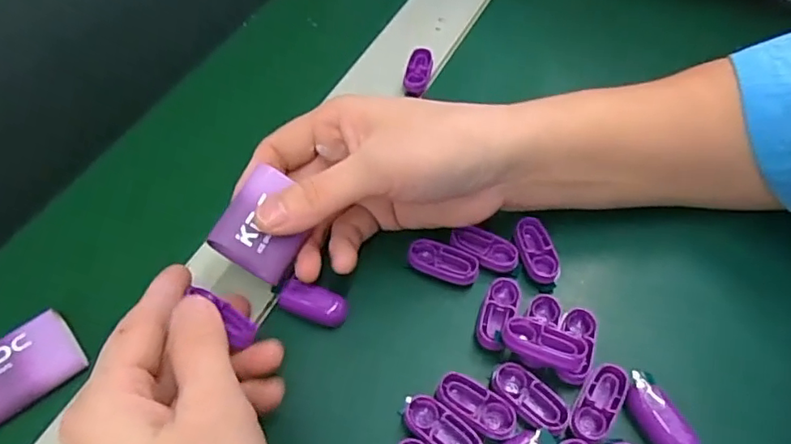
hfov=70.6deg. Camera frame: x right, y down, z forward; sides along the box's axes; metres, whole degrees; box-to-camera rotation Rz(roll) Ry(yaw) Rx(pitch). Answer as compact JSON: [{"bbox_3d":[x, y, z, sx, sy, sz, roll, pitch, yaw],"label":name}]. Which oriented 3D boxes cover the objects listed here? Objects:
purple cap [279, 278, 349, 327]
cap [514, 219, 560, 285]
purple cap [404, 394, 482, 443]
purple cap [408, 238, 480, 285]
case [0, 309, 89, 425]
[{"bbox_3d":[-0.037,0.037,0.254,0.030,0.013,0.014,11,55,10],"label":"purple cap"},{"bbox_3d":[0.068,0.013,0.270,0.015,0.005,0.034,-11,54,-6],"label":"cap"},{"bbox_3d":[0.019,0.082,0.220,0.033,0.004,0.016,34,62,24],"label":"purple cap"},{"bbox_3d":[0.023,0.019,0.267,0.033,0.004,0.017,19,57,15],"label":"purple cap"},{"bbox_3d":[-0.165,0.066,0.244,0.050,0.015,0.033,-36,61,-22],"label":"case"}]

